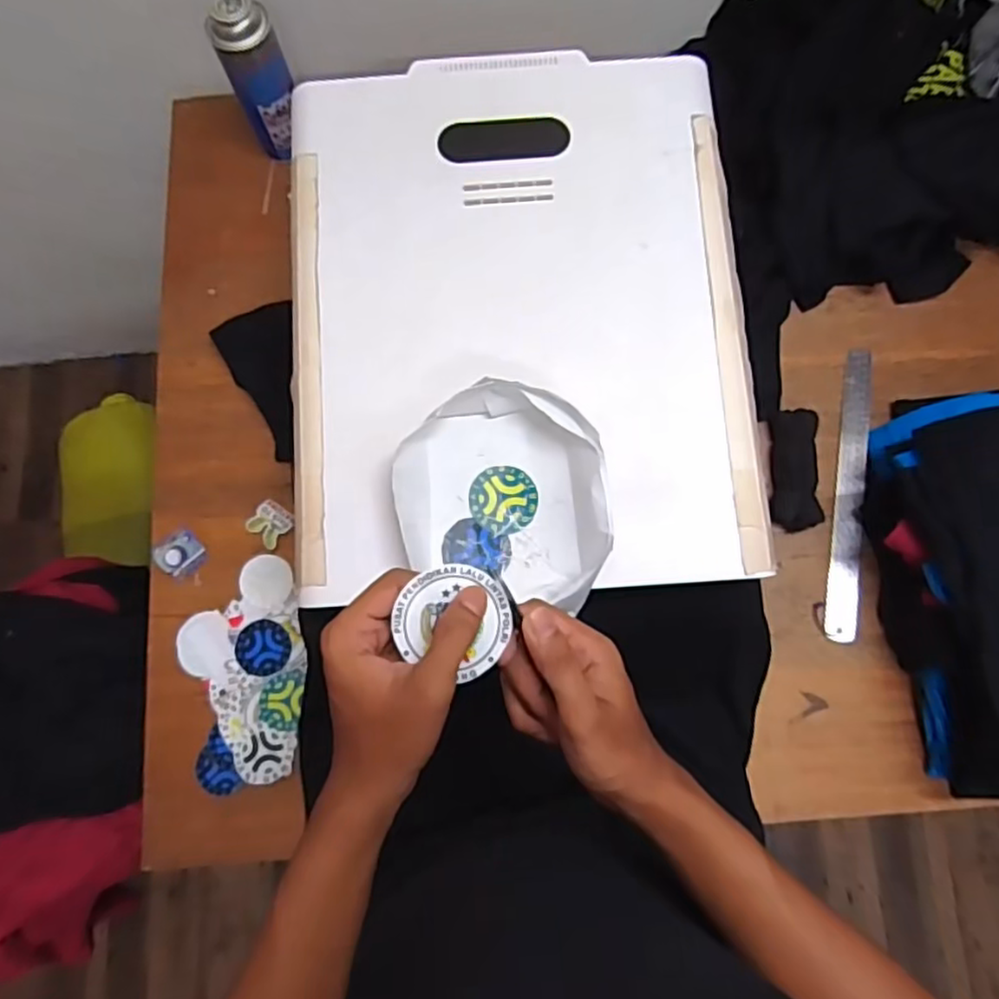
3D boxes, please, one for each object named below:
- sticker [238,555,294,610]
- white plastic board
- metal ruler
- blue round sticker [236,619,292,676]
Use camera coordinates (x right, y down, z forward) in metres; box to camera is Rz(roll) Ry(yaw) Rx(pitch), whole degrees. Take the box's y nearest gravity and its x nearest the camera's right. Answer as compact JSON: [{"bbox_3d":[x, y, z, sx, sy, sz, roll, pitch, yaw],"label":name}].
[{"bbox_3d":[-0.247,0.086,0.713,0.055,0.004,0.055,0,76,0],"label":"sticker"},{"bbox_3d":[0.016,-0.171,0.595,0.395,0.026,0.492,-5,80,0],"label":"white plastic board"},{"bbox_3d":[0.382,-0.010,0.735,0.030,0.006,0.323,6,79,17],"label":"metal ruler"},{"bbox_3d":[-0.243,0.152,0.693,0.056,0.008,0.054,0,76,0],"label":"blue round sticker"}]

